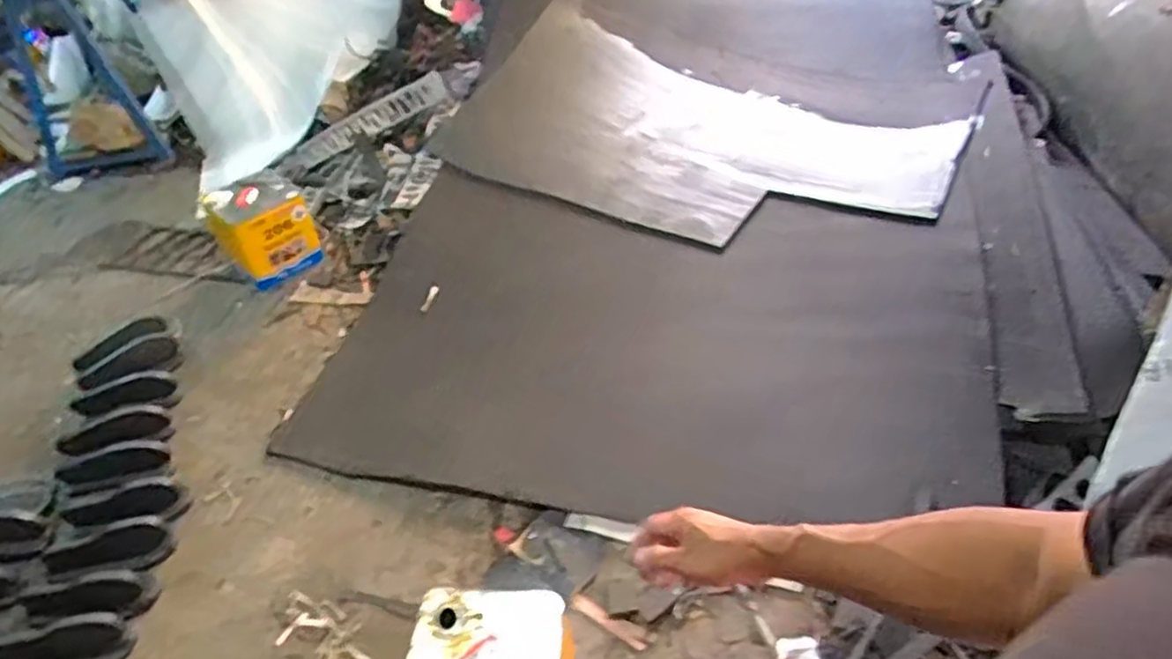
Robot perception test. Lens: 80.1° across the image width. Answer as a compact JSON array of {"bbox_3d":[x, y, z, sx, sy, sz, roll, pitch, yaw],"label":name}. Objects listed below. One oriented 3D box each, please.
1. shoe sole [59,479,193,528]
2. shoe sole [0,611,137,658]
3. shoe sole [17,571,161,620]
[{"bbox_3d":[-1.046,0.398,1.570,0.278,0.049,0.096,-5,44,-6],"label":"shoe sole"},{"bbox_3d":[-1.032,0.625,1.371,0.258,0.018,0.117,-8,45,-3],"label":"shoe sole"},{"bbox_3d":[-1.023,0.547,1.436,0.266,0.025,0.086,-4,45,1],"label":"shoe sole"}]

